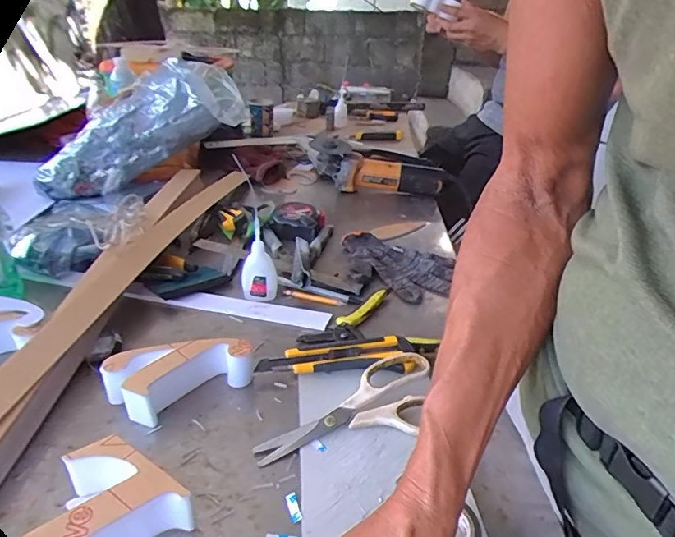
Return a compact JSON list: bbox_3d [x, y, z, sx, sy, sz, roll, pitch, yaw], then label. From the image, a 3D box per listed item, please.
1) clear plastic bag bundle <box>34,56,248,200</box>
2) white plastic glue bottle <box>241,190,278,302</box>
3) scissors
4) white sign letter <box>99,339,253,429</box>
[{"bbox_3d":[-0.363,-0.248,0.891,0.385,0.147,0.122,-35,39,-8],"label":"clear plastic bag bundle"},{"bbox_3d":[-0.099,-0.018,0.611,0.044,0.127,0.021,-3,30,-12],"label":"white plastic glue bottle"},{"bbox_3d":[0.022,0.135,0.449,0.184,0.032,0.076,-20,36,-37],"label":"scissors"},{"bbox_3d":[-0.156,0.103,0.478,0.127,0.042,0.062,-18,36,-33],"label":"white sign letter"}]

